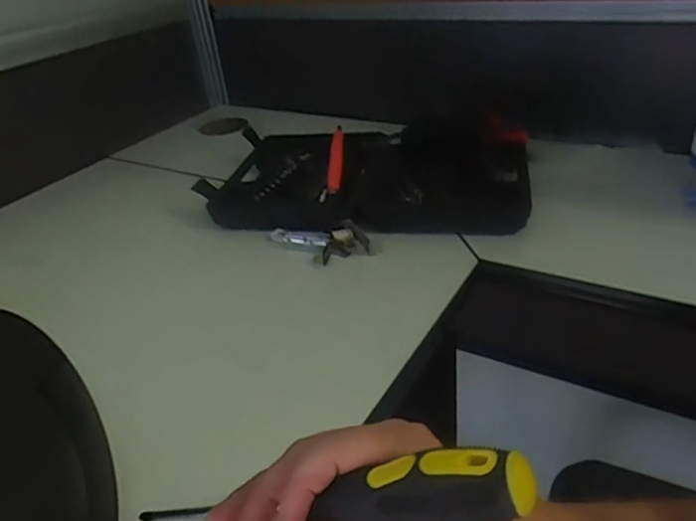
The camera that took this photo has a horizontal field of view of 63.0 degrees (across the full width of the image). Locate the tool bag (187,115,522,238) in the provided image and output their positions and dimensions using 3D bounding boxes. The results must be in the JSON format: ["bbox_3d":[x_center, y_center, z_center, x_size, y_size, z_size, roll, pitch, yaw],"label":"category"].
[{"bbox_3d":[0.023,-0.094,0.647,0.346,0.059,0.219,2,34,14],"label":"tool bag"}]

